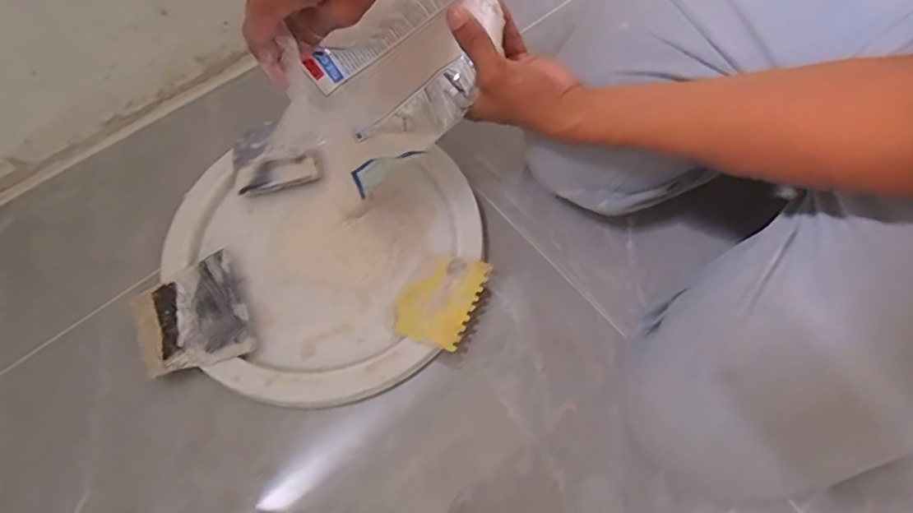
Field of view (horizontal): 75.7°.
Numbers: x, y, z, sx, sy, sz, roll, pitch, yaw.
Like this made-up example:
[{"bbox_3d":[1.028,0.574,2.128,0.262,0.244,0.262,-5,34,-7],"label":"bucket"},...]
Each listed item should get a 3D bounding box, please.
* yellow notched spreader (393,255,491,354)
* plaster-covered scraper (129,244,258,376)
[{"bbox_3d":[-0.016,0.036,0.525,0.071,0.005,0.087,15,60,25],"label":"yellow notched spreader"},{"bbox_3d":[-0.238,0.058,0.533,0.091,0.022,0.104,-25,62,-12],"label":"plaster-covered scraper"}]

